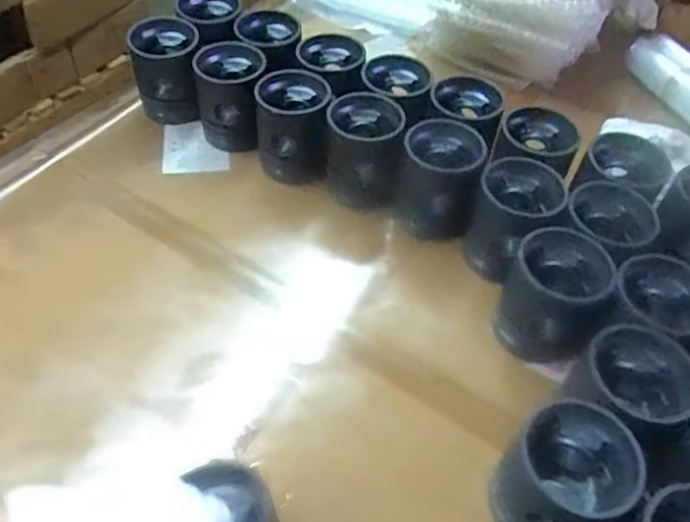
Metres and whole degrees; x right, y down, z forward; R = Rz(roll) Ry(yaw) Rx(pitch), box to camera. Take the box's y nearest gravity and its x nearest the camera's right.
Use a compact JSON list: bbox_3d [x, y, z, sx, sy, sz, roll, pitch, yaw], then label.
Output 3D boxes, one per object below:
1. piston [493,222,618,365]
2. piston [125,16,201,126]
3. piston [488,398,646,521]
[{"bbox_3d":[0.206,0.036,0.602,0.088,0.102,0.097,14,53,11],"label":"piston"},{"bbox_3d":[-0.239,-0.257,0.818,0.090,0.108,0.091,-6,52,-5],"label":"piston"},{"bbox_3d":[0.174,0.173,0.481,0.091,0.096,0.098,0,51,0],"label":"piston"}]

